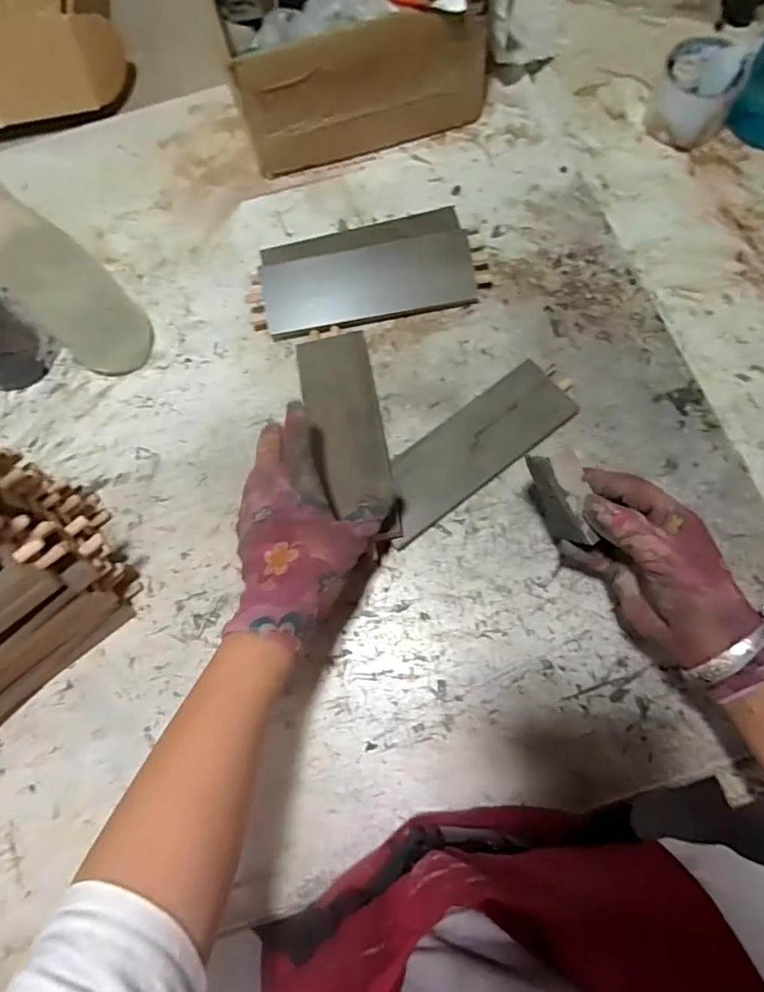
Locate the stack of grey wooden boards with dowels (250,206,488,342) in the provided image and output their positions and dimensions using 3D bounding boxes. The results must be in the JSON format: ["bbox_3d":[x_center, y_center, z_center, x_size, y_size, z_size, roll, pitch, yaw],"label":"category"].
[{"bbox_3d":[-0.015,-0.223,0.522,0.225,0.031,0.104,-12,74,1],"label":"stack of grey wooden boards with dowels"}]

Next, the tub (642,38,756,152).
[{"bbox_3d":[0.327,-0.422,0.560,0.079,0.058,0.093,24,76,11],"label":"tub"}]

